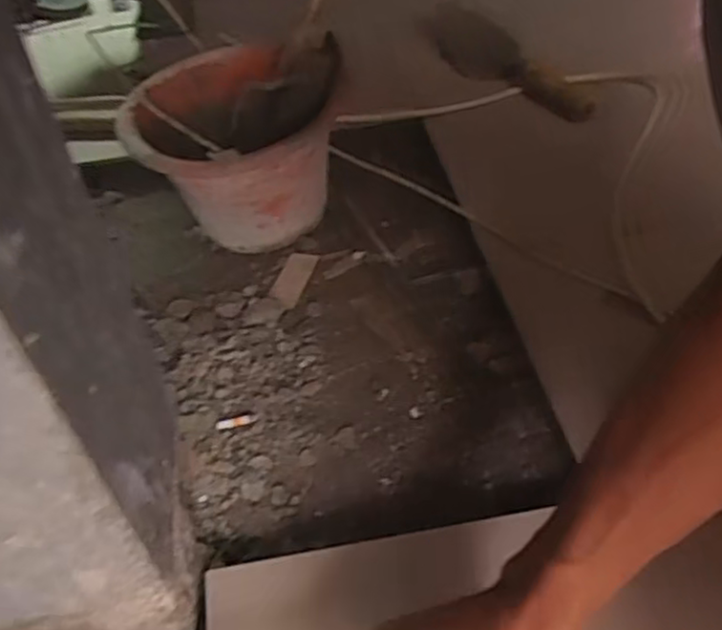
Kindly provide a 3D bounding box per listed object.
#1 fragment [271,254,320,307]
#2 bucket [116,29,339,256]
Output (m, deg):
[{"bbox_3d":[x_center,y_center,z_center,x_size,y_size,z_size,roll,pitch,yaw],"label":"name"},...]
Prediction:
[{"bbox_3d":[-0.078,-0.044,0.802,0.037,0.006,0.080,9,47,14],"label":"fragment"},{"bbox_3d":[-0.141,-0.182,0.826,0.199,0.178,0.224,-2,45,3],"label":"bucket"}]

